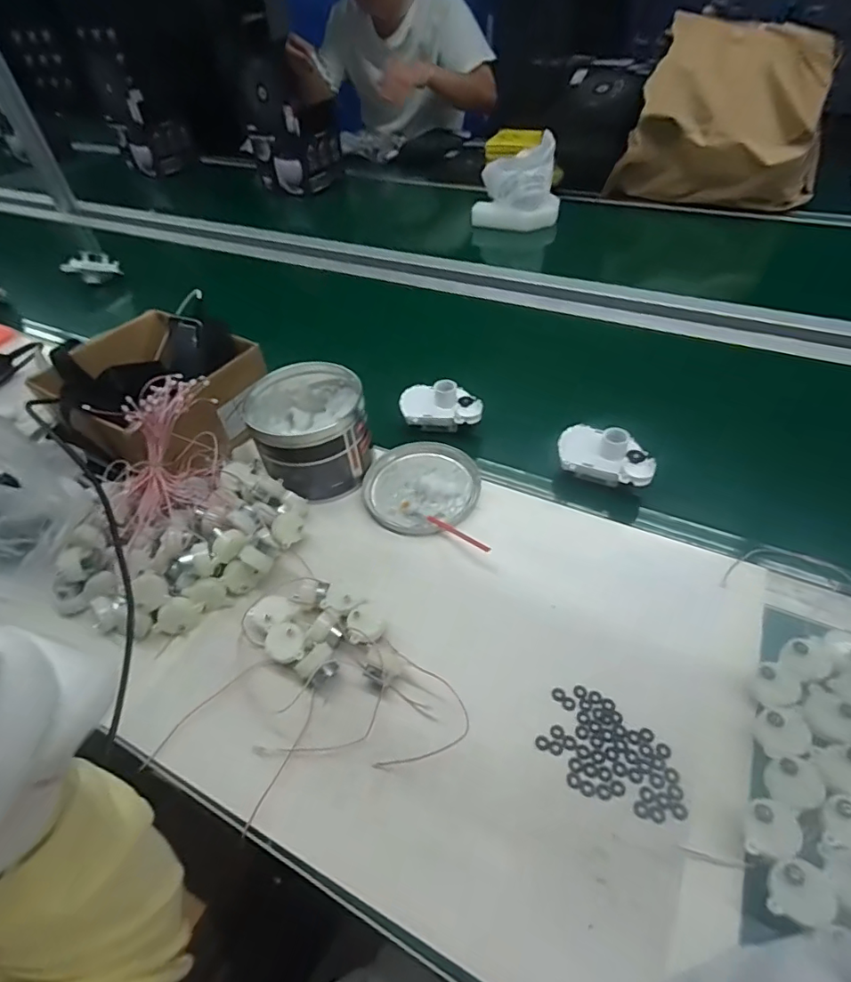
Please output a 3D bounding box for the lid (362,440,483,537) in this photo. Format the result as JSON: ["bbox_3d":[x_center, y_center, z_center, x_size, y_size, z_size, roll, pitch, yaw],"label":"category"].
[{"bbox_3d":[-0.005,-0.009,0.580,0.126,0.019,0.127,-2,47,2],"label":"lid"}]

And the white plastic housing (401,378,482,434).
[{"bbox_3d":[0.021,-0.108,0.639,0.105,0.046,0.058,3,48,7],"label":"white plastic housing"}]

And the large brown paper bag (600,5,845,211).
[{"bbox_3d":[0.611,-0.750,1.032,0.389,0.264,0.214,16,51,18],"label":"large brown paper bag"}]

